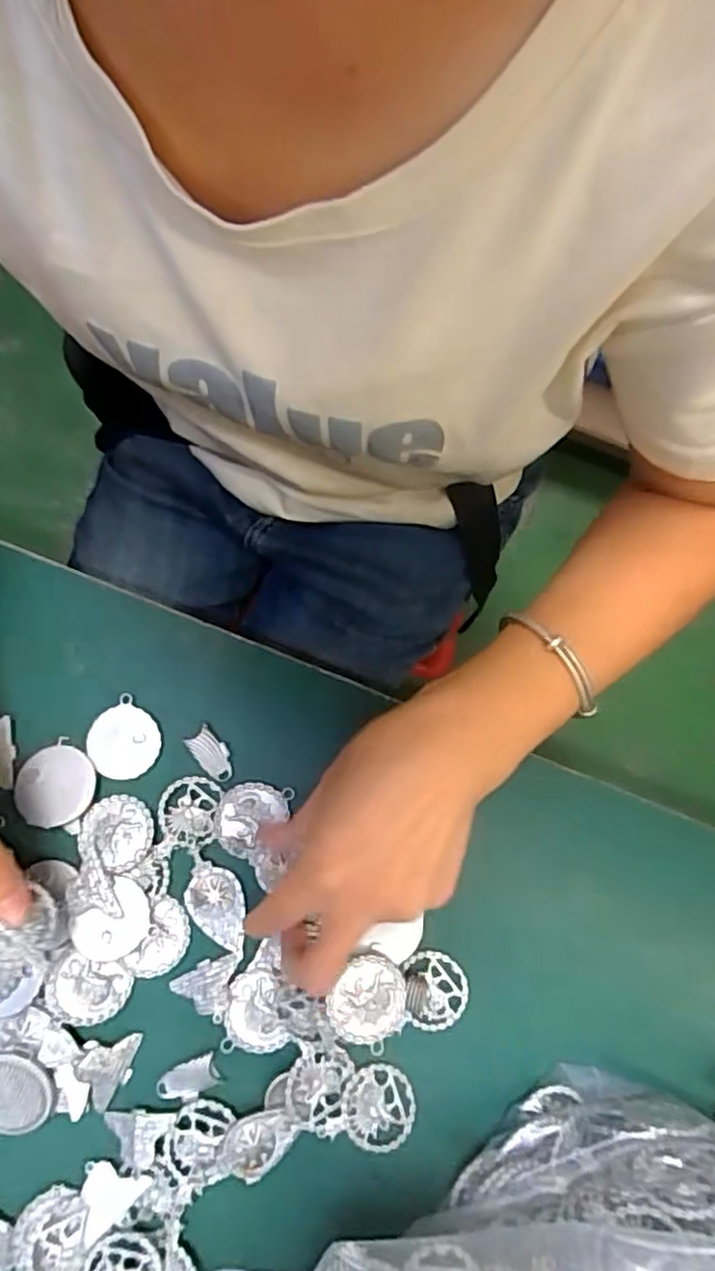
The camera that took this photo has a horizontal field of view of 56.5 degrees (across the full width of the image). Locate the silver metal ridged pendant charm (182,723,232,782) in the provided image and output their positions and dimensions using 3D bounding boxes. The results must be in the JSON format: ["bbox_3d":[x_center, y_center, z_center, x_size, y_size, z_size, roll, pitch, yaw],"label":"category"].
[{"bbox_3d":[-0.075,0.061,0.344,0.015,0.004,0.029,-40,80,-10],"label":"silver metal ridged pendant charm"}]

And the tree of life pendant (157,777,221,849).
[{"bbox_3d":[-0.086,0.090,0.337,0.029,0.004,0.034,2,76,-1],"label":"tree of life pendant"}]

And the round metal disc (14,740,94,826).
[{"bbox_3d":[-0.154,0.076,0.338,0.039,0.004,0.040,0,76,-1],"label":"round metal disc"}]

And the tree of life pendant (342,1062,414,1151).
[{"bbox_3d":[0.010,0.221,0.312,0.034,0.004,0.033,2,67,-4],"label":"tree of life pendant"}]

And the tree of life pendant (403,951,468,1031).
[{"bbox_3d":[0.038,0.173,0.323,0.030,0.004,0.035,-3,76,-2],"label":"tree of life pendant"}]

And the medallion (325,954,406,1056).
[{"bbox_3d":[0.006,0.168,0.306,0.036,0.004,0.037,2,82,-14],"label":"medallion"}]

